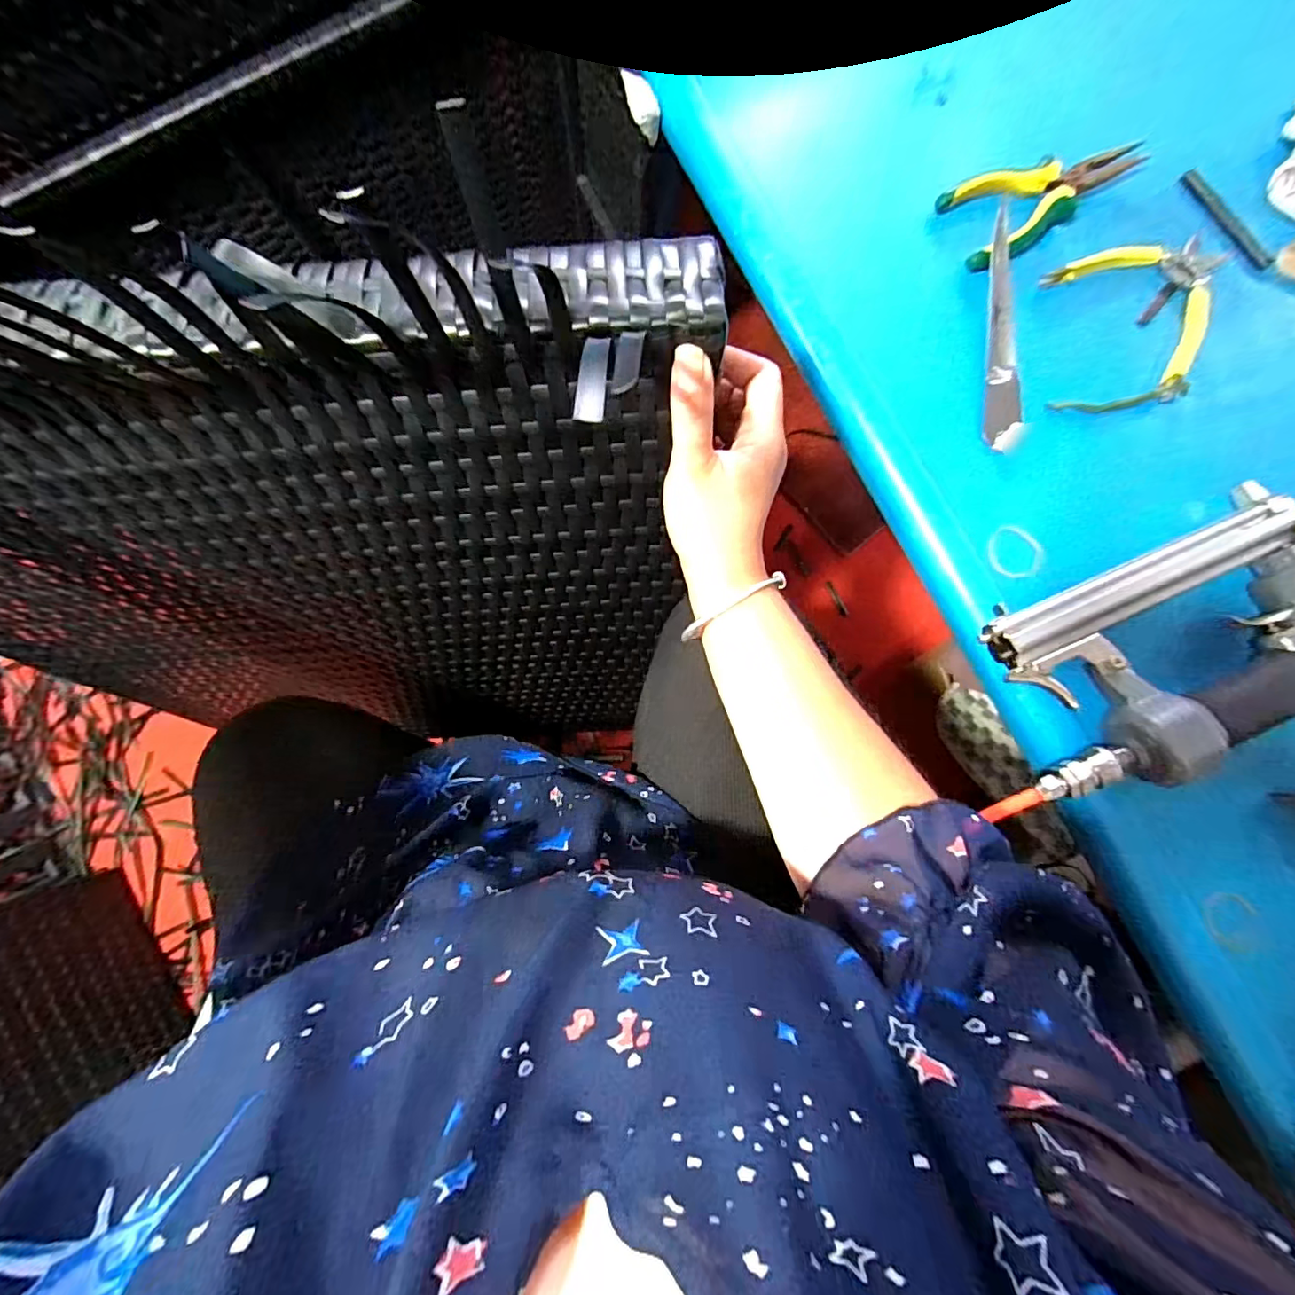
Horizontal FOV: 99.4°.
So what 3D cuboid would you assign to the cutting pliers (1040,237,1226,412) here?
[{"bbox_3d":[0.366,-0.242,0.412,0.139,0.008,0.122,-10,84,2],"label":"cutting pliers"}]

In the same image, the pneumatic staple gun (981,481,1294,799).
[{"bbox_3d":[0.358,-0.004,0.360,0.251,0.074,0.153,-18,84,1],"label":"pneumatic staple gun"}]

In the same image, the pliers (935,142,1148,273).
[{"bbox_3d":[0.302,-0.351,0.422,0.148,0.020,0.067,-28,84,0],"label":"pliers"}]

